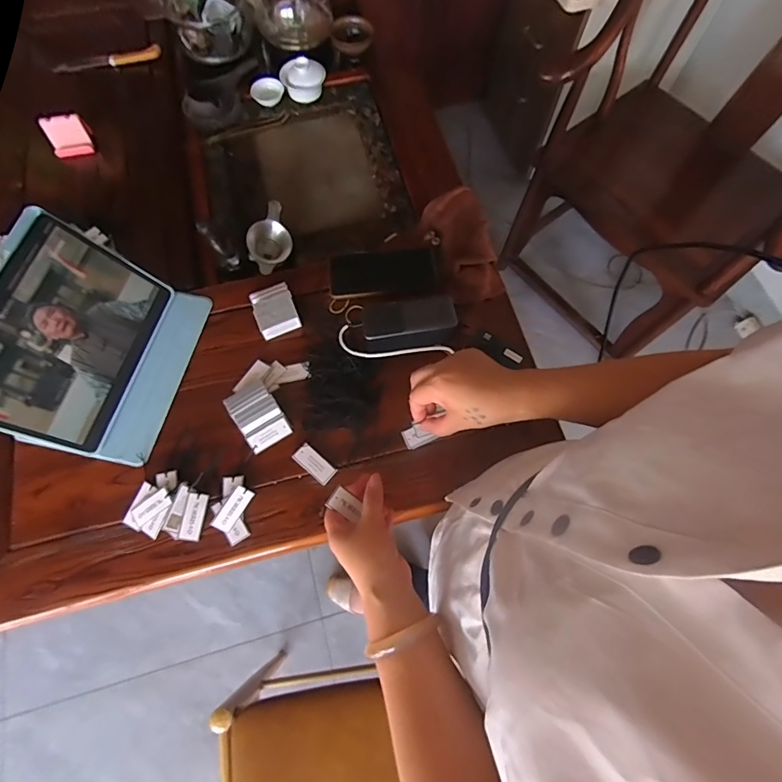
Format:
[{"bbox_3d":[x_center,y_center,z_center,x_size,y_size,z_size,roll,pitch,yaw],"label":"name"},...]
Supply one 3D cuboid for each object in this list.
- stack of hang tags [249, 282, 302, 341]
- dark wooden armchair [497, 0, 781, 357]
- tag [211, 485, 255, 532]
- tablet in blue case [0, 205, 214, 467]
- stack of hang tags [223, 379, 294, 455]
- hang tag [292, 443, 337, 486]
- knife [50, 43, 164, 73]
[{"bbox_3d":[-0.178,-0.127,0.662,0.062,0.029,0.081,-21,72,-8],"label":"stack of hang tags"},{"bbox_3d":[0.777,-0.617,1.130,0.700,0.831,0.665,-40,75,-14],"label":"dark wooden armchair"},{"bbox_3d":[-0.205,0.153,0.564,0.025,0.006,0.060,36,79,-3],"label":"tag"},{"bbox_3d":[-0.402,-0.064,0.573,0.194,0.148,0.267,12,70,4],"label":"tablet in blue case"},{"bbox_3d":[-0.186,0.033,0.607,0.061,0.014,0.093,-33,74,-12],"label":"stack of hang tags"},{"bbox_3d":[-0.104,0.099,0.588,0.061,0.007,0.029,38,78,15],"label":"hang tag"},{"bbox_3d":[-0.585,-0.685,0.892,0.216,0.021,0.031,-9,70,-4],"label":"knife"}]

